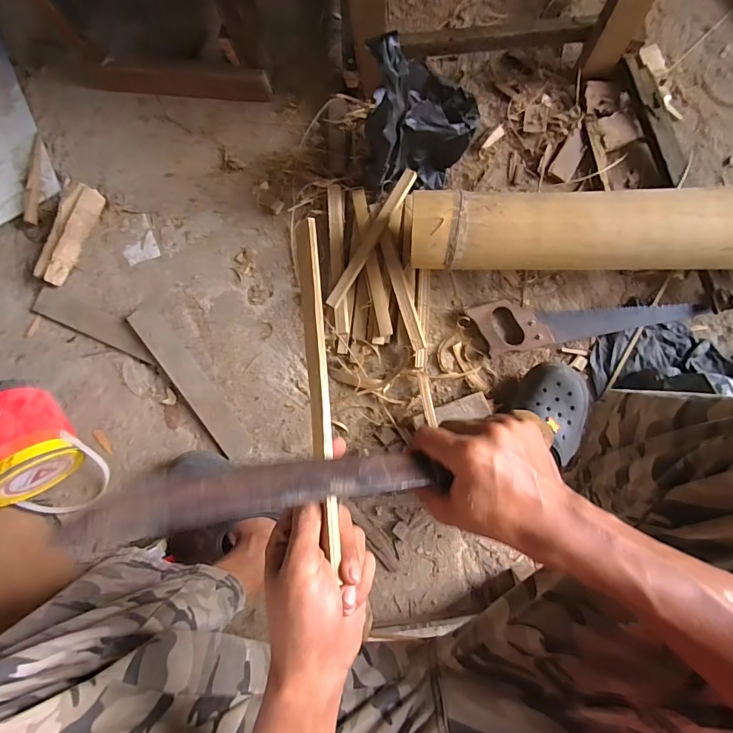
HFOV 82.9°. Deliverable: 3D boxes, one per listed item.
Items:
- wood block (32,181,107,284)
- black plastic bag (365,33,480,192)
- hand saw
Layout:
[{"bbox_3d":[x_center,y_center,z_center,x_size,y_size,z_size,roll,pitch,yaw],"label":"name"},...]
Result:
[{"bbox_3d":[-0.578,-0.256,0.806,0.040,0.053,0.195,23,87,8],"label":"wood block"},{"bbox_3d":[0.085,-0.385,0.643,0.127,0.249,0.176,41,90,9],"label":"black plastic bag"},{"bbox_3d":[0.384,-0.085,0.709,0.399,0.026,0.084,-7,82,5],"label":"hand saw"}]

